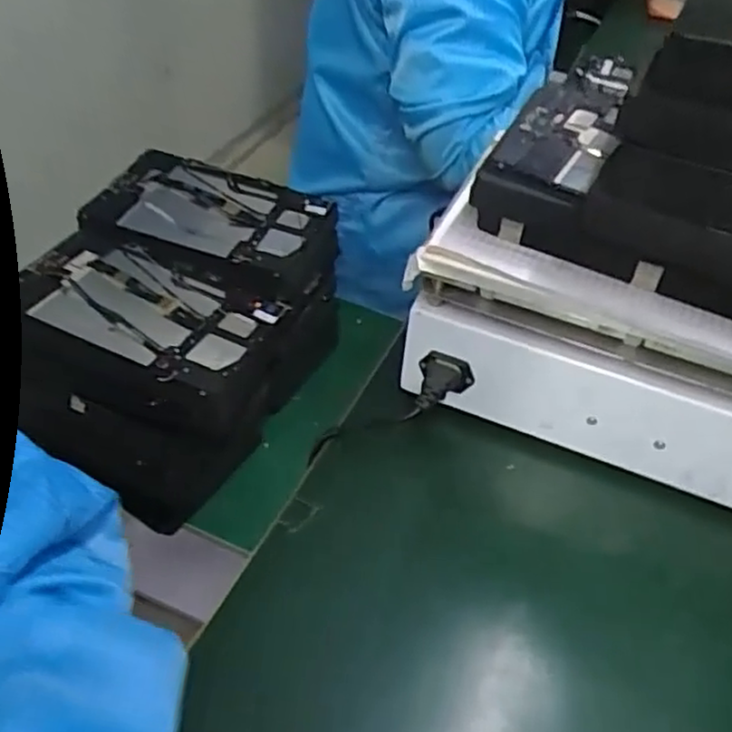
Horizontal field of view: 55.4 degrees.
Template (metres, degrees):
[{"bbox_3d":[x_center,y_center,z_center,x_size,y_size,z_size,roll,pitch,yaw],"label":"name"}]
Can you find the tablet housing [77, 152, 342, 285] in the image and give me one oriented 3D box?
[{"bbox_3d":[-0.166,-0.170,0.783,0.257,0.025,0.151,17,48,9],"label":"tablet housing"}]

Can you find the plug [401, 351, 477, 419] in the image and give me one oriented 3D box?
[{"bbox_3d":[0.055,0.017,0.502,0.040,0.029,0.050,15,47,7],"label":"plug"}]

